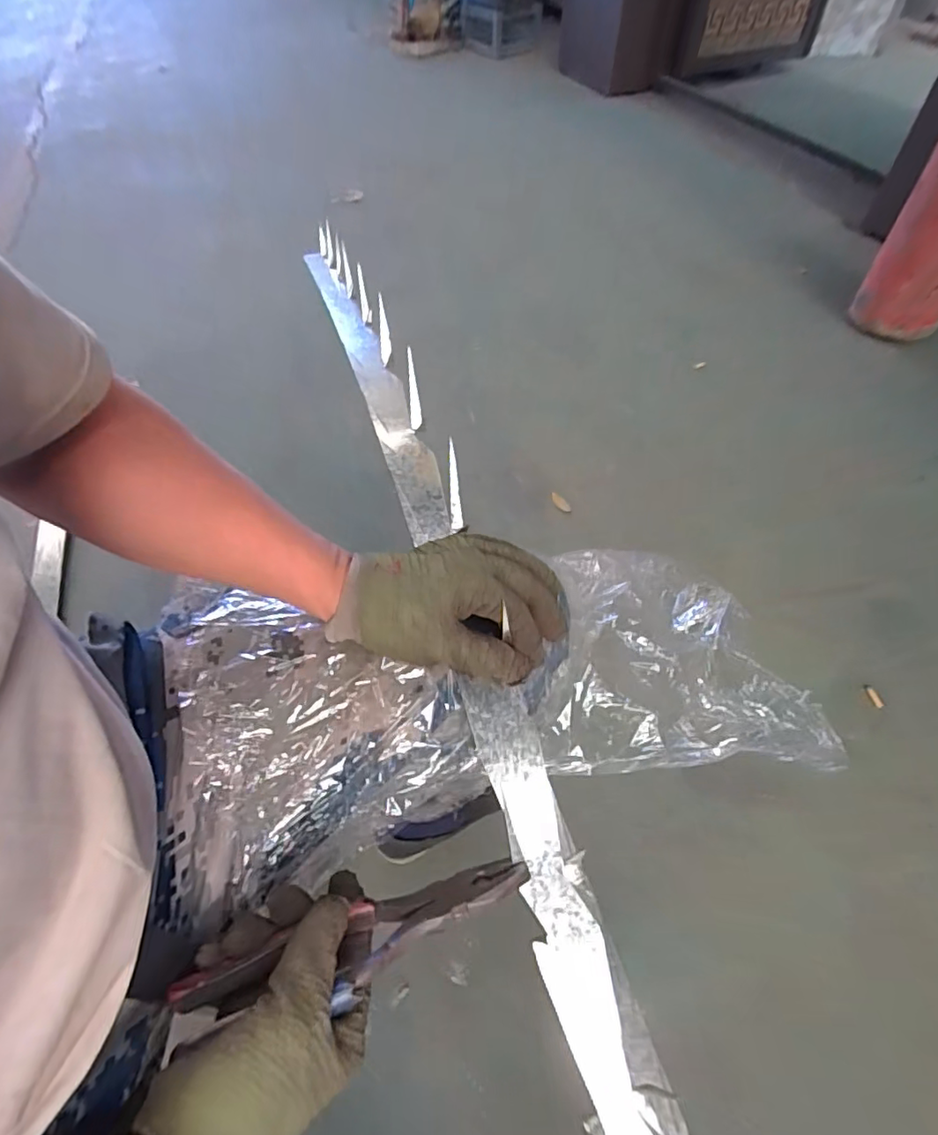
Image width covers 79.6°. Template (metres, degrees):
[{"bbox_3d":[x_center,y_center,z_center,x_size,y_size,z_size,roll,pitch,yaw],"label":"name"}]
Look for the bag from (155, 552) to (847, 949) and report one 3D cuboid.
[{"bbox_3d":[0.010,0.109,0.465,0.438,0.147,0.200,-13,54,-9],"label":"bag"}]

